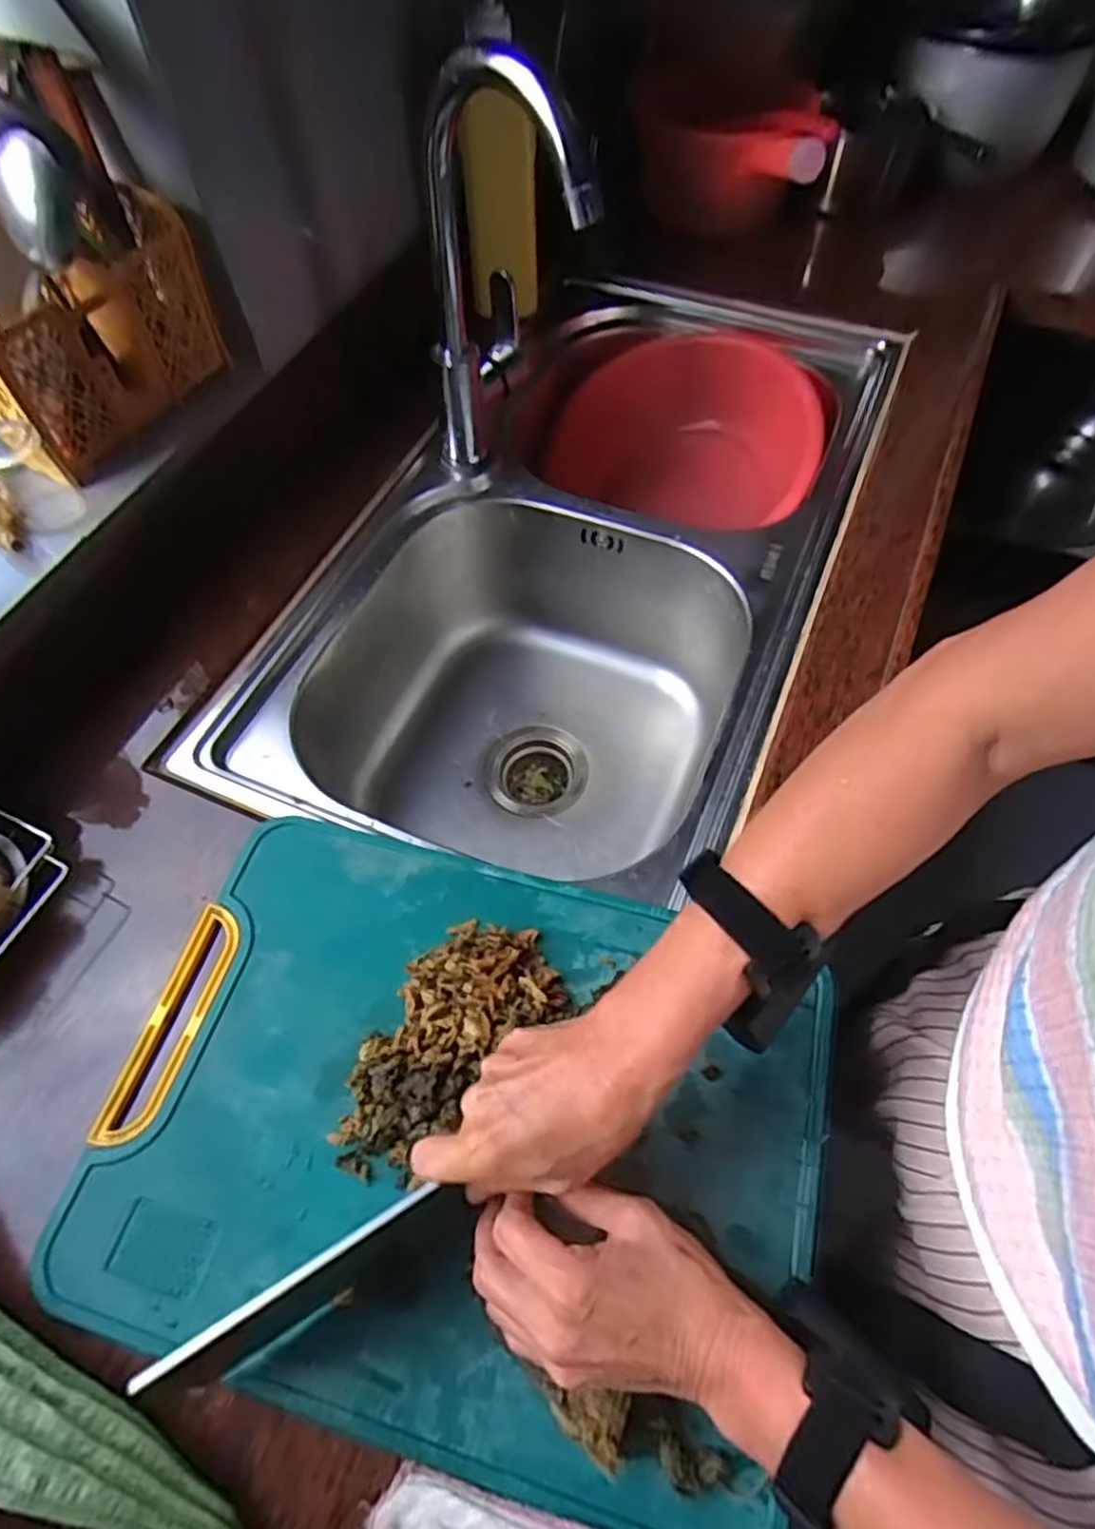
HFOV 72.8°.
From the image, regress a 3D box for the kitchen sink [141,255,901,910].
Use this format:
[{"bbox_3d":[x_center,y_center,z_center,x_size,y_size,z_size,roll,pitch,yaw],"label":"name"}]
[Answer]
[{"bbox_3d":[0.041,-0.183,0.795,0.439,0.240,0.760,22,64,11],"label":"kitchen sink"}]

